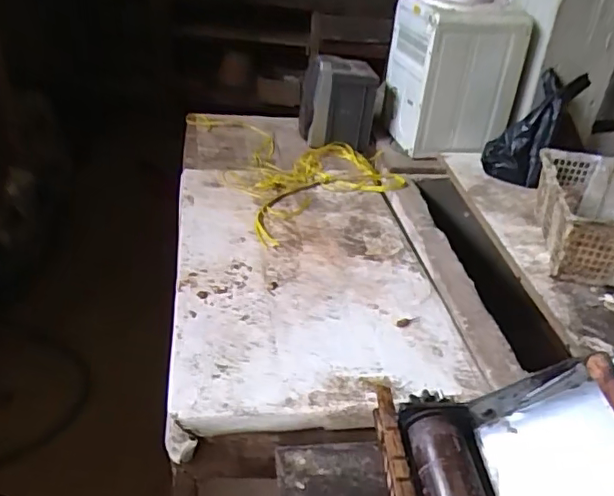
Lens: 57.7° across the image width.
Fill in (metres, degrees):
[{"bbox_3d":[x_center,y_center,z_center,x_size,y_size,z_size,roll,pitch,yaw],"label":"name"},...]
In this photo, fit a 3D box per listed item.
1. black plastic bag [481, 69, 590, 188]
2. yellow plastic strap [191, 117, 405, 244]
[{"bbox_3d":[0.627,-0.341,1.556,0.143,0.343,0.165,24,11,-44],"label":"black plastic bag"},{"bbox_3d":[-0.021,-0.261,1.680,0.499,0.044,0.790,-12,35,-20],"label":"yellow plastic strap"}]

